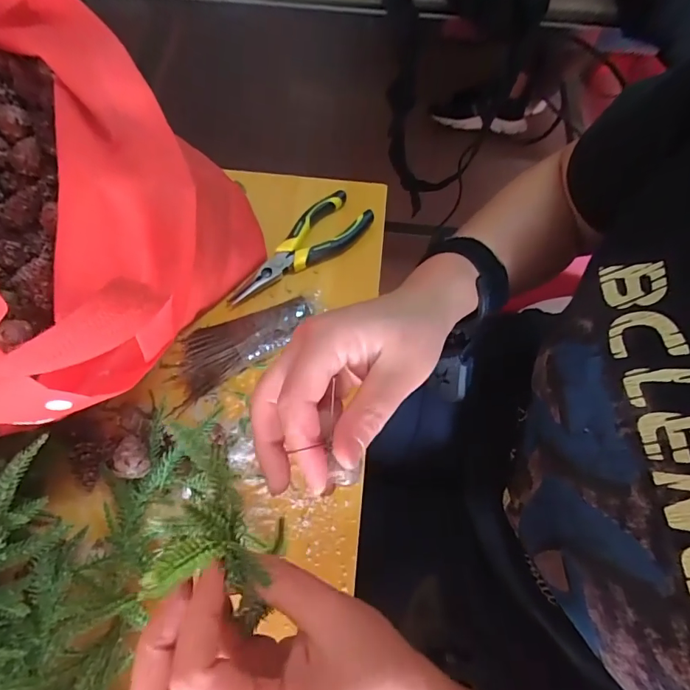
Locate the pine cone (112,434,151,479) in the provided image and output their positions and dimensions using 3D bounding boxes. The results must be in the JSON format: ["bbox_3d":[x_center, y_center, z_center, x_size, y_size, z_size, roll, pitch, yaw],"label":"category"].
[{"bbox_3d":[-0.154,0.082,0.333,0.023,0.021,0.030,-7,67,-4],"label":"pine cone"}]

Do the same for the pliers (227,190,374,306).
[{"bbox_3d":[-0.043,-0.090,0.433,0.051,0.016,0.155,42,72,15],"label":"pliers"}]

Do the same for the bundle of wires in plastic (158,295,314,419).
[{"bbox_3d":[-0.095,-0.004,0.394,0.138,0.020,0.053,-31,71,-14],"label":"bundle of wires in plastic"}]

